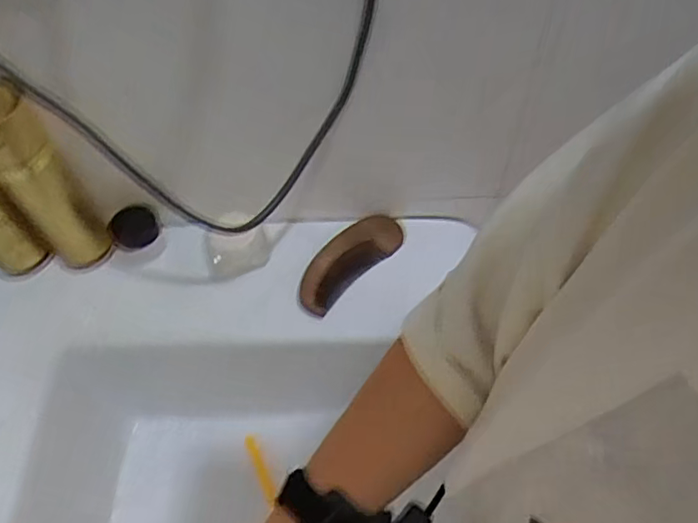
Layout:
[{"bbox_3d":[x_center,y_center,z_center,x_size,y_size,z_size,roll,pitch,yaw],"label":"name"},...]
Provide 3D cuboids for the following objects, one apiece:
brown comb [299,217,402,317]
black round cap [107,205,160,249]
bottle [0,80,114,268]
[{"bbox_3d":[0.000,-0.003,0.541,0.120,0.014,0.044,-40,64,-21],"label":"brown comb"},{"bbox_3d":[-0.202,-0.034,0.547,0.045,0.044,0.016,-7,38,-4],"label":"black round cap"},{"bbox_3d":[-0.256,-0.063,0.483,0.048,0.179,0.049,35,65,22],"label":"bottle"}]

